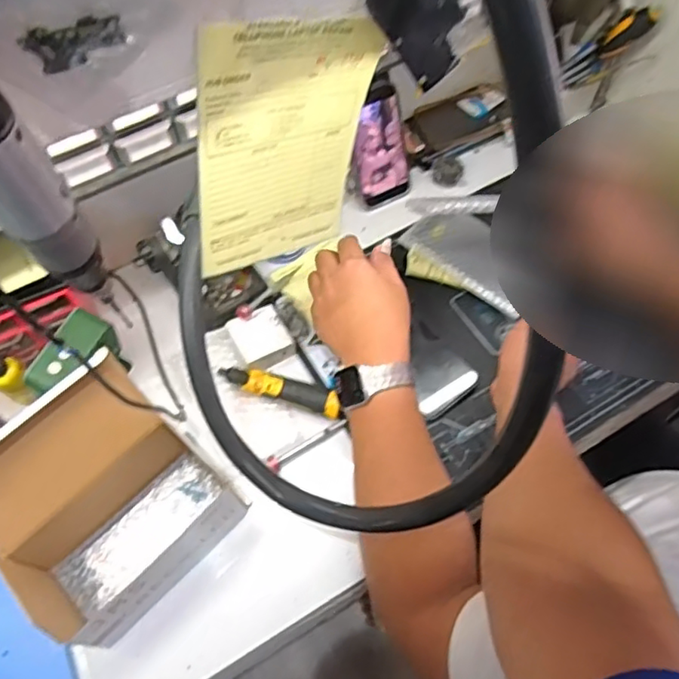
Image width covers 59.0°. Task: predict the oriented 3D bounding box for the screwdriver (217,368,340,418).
[{"bbox_3d":[-0.065,0.054,0.674,0.141,0.028,0.033,16,64,10],"label":"screwdriver"}]

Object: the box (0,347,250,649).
[{"bbox_3d":[-0.218,0.157,0.538,0.146,0.170,0.196,41,70,21],"label":"box"}]

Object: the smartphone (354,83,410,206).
[{"bbox_3d":[0.053,-0.246,0.768,0.073,0.148,0.008,-24,41,-12],"label":"smartphone"}]

